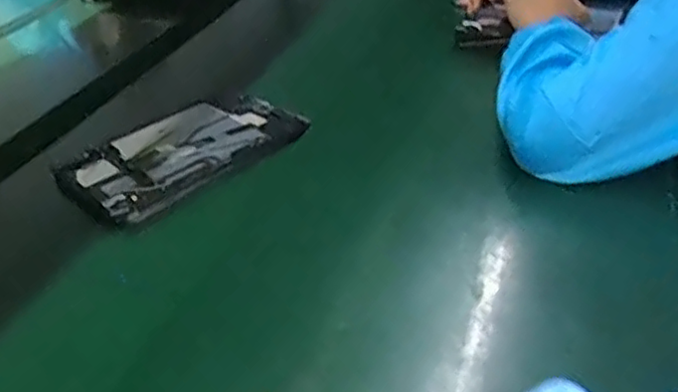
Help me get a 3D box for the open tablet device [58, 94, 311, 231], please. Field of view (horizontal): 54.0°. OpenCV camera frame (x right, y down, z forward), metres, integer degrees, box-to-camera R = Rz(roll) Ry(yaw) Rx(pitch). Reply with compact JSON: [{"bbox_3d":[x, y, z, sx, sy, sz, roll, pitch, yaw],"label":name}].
[{"bbox_3d":[-0.169,-0.048,0.730,0.170,0.018,0.239,21,42,33],"label":"open tablet device"}]

